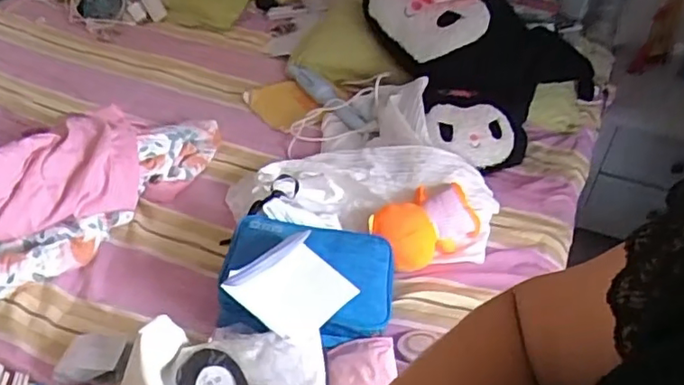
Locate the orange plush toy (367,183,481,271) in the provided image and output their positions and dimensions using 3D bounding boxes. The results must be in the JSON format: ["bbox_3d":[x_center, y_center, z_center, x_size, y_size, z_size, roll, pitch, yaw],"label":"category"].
[{"bbox_3d":[0.151,0.061,1.116,0.193,0.082,0.102,-20,46,-23],"label":"orange plush toy"}]

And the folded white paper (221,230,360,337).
[{"bbox_3d":[-0.071,0.138,0.915,0.148,0.046,0.158,46,53,3],"label":"folded white paper"}]

